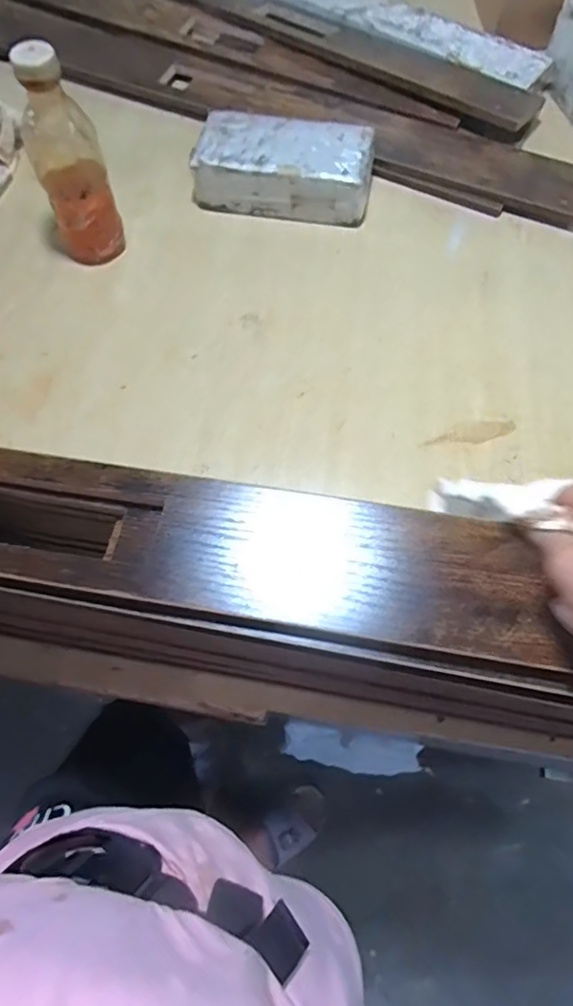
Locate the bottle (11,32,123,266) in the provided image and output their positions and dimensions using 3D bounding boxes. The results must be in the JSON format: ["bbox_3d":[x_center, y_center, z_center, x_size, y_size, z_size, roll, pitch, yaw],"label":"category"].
[{"bbox_3d":[-0.227,-0.347,0.588,0.075,0.204,0.058,-20,68,-7],"label":"bottle"}]

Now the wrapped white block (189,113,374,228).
[{"bbox_3d":[-0.003,-0.405,0.680,0.212,0.055,0.110,13,68,6],"label":"wrapped white block"}]

